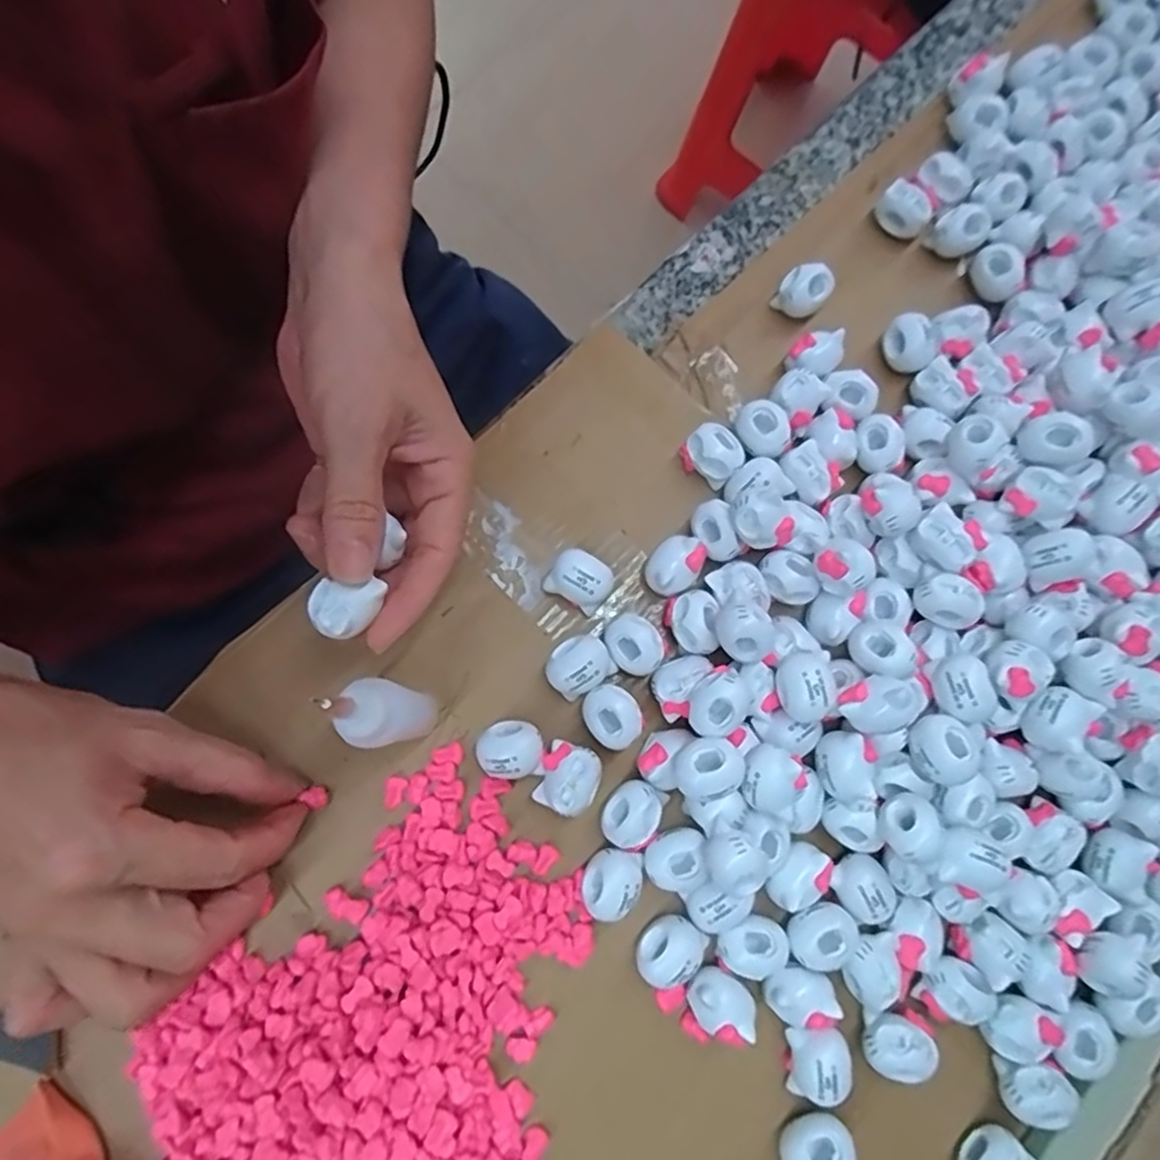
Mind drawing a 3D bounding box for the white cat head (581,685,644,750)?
[{"bbox_3d":[0.013,0.054,0.272,0.021,0.015,0.025,-41,84,-10],"label":"white cat head"}]

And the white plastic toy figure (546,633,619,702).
[{"bbox_3d":[-0.001,0.035,0.278,0.025,0.021,0.022,-39,83,-9],"label":"white plastic toy figure"}]

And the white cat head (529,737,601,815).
[{"bbox_3d":[-0.005,0.077,0.267,0.024,0.016,0.025,21,79,1],"label":"white cat head"}]

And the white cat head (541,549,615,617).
[{"bbox_3d":[0.000,0.001,0.285,0.026,0.020,0.020,28,79,2],"label":"white cat head"}]

